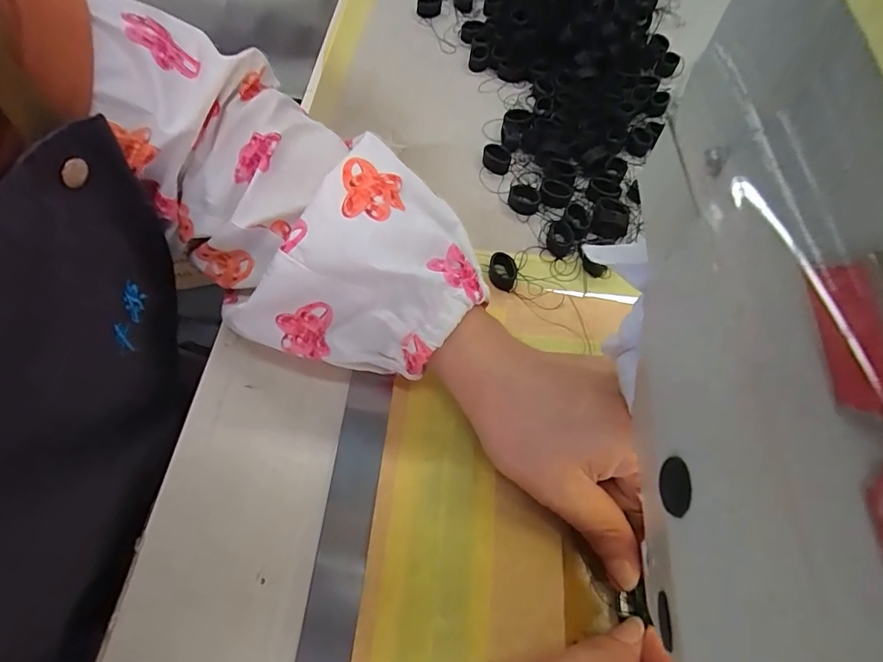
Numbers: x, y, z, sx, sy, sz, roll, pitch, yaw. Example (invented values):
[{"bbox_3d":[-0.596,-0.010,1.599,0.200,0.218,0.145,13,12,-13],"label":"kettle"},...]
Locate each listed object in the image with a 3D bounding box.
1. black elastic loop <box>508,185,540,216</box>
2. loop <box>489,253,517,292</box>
[{"bbox_3d":[0.052,-0.083,0.298,0.019,0.007,0.017,15,62,7],"label":"black elastic loop"},{"bbox_3d":[0.035,-0.034,0.272,0.016,0.010,0.019,10,61,4],"label":"loop"}]

